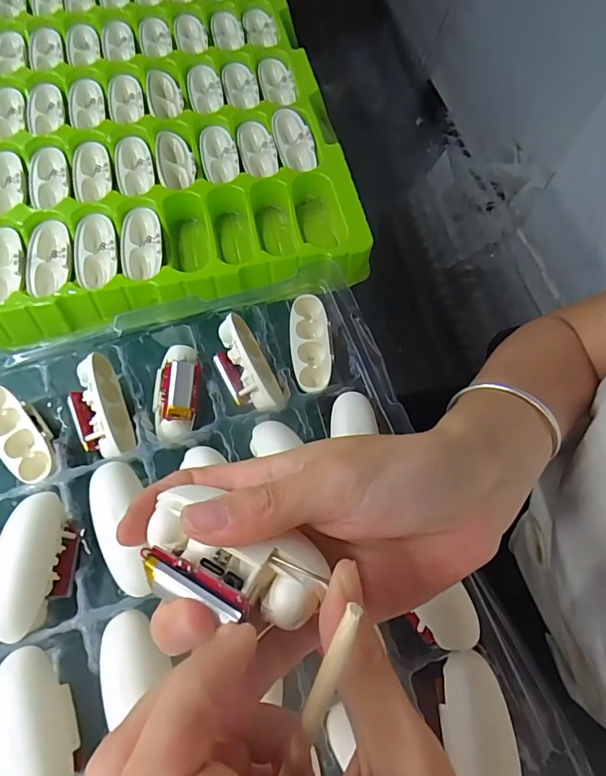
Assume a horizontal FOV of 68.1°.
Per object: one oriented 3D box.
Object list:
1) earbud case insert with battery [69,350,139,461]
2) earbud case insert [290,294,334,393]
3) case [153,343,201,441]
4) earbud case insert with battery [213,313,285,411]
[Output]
[{"bbox_3d":[-0.119,0.012,0.258,0.027,0.020,0.060,-21,69,-10],"label":"earbud case insert with battery"},{"bbox_3d":[0.005,-0.027,0.279,0.026,0.013,0.064,-1,67,-2],"label":"earbud case insert"},{"bbox_3d":[-0.075,0.002,0.263,0.026,0.015,0.063,1,67,-1],"label":"case"},{"bbox_3d":[-0.035,-0.014,0.268,0.028,0.017,0.063,-23,71,-12],"label":"earbud case insert with battery"}]

